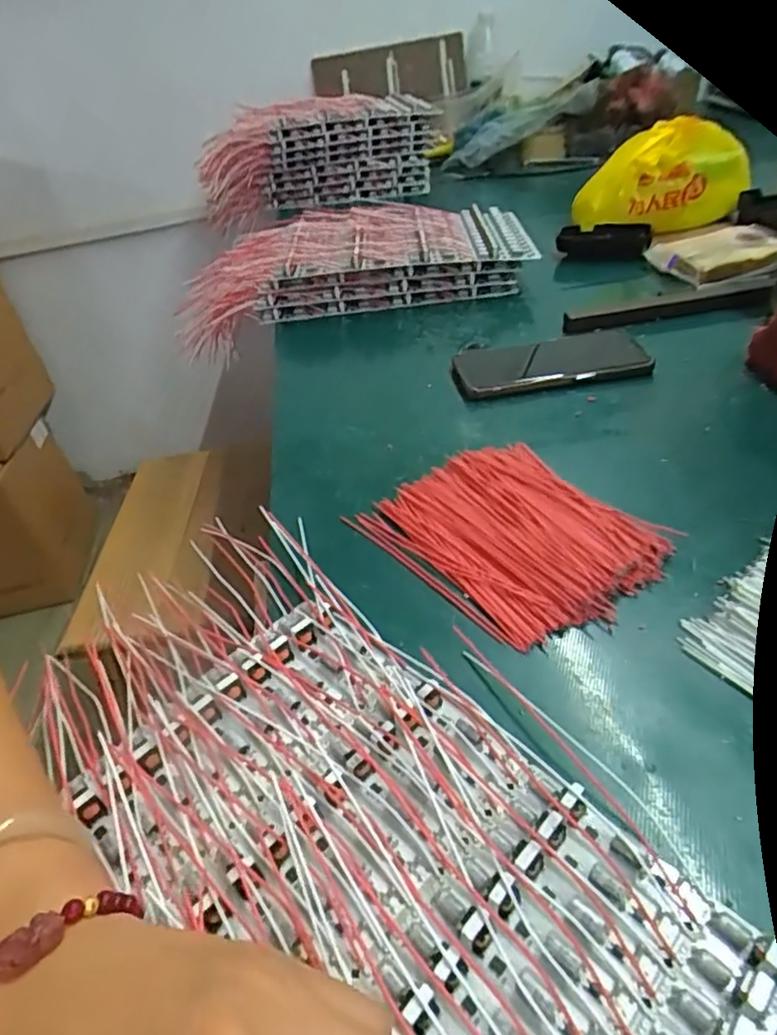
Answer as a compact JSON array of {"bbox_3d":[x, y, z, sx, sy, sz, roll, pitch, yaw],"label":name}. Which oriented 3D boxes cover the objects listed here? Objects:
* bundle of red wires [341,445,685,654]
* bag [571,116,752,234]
[{"bbox_3d":[0.072,0.009,0.379,0.116,0.022,0.154,-29,45,-25],"label":"bundle of red wires"},{"bbox_3d":[0.318,-0.393,0.731,0.192,0.102,0.091,7,43,21],"label":"bag"}]

